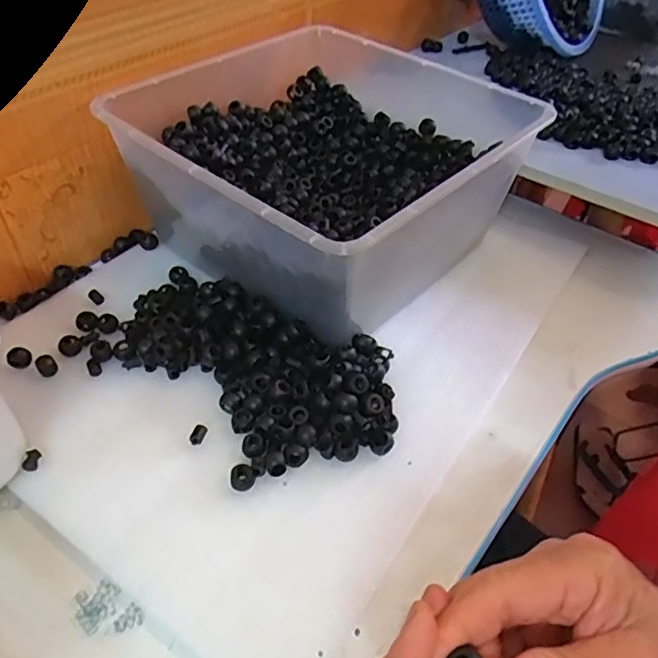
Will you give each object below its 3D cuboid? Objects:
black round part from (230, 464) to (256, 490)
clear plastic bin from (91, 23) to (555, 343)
[{"bbox_3d":[-0.059,0.101,0.391,0.017,0.009,0.015,-6,49,-12],"label":"black round part"},{"bbox_3d":[0.003,-0.153,0.548,0.297,0.139,0.322,35,53,25],"label":"clear plastic bin"}]

